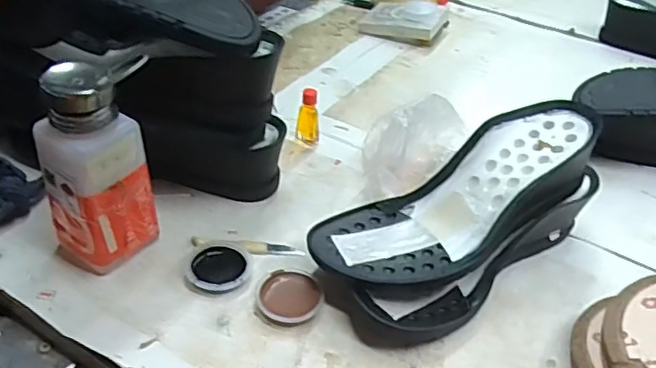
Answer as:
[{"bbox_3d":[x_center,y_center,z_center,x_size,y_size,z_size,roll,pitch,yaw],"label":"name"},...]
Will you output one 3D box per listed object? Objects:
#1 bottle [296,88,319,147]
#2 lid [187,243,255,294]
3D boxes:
[{"bbox_3d":[-0.019,-0.061,0.539,0.020,0.052,0.016,3,39,-1],"label":"bottle"},{"bbox_3d":[-0.076,0.058,0.409,0.045,0.010,0.043,3,39,-2],"label":"lid"}]

